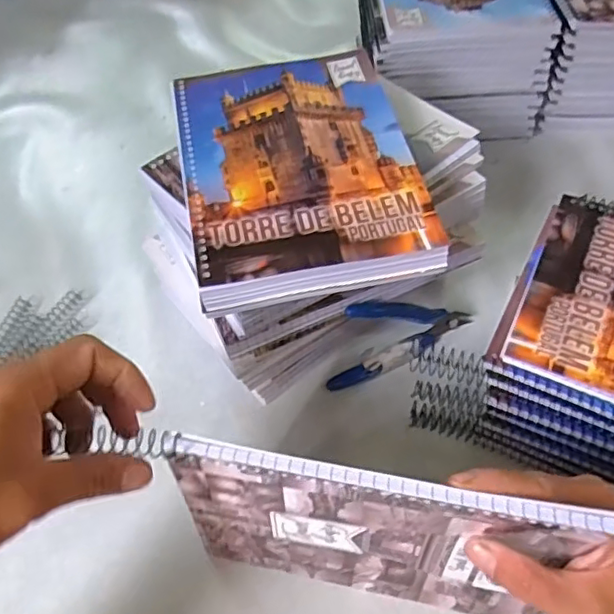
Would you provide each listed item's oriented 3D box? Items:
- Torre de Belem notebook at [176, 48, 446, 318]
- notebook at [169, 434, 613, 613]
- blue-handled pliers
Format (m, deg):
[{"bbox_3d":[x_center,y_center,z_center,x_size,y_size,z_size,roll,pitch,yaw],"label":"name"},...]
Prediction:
[{"bbox_3d":[-0.007,-0.095,0.391,0.143,0.018,0.197,-11,56,-4],"label":"Torre de Belem notebook"},{"bbox_3d":[0.031,0.122,0.307,0.189,0.143,0.009,8,50,7],"label":"notebook"},{"bbox_3d":[0.070,0.015,0.426,0.123,0.064,0.029,-20,57,-11],"label":"blue-handled pliers"}]

